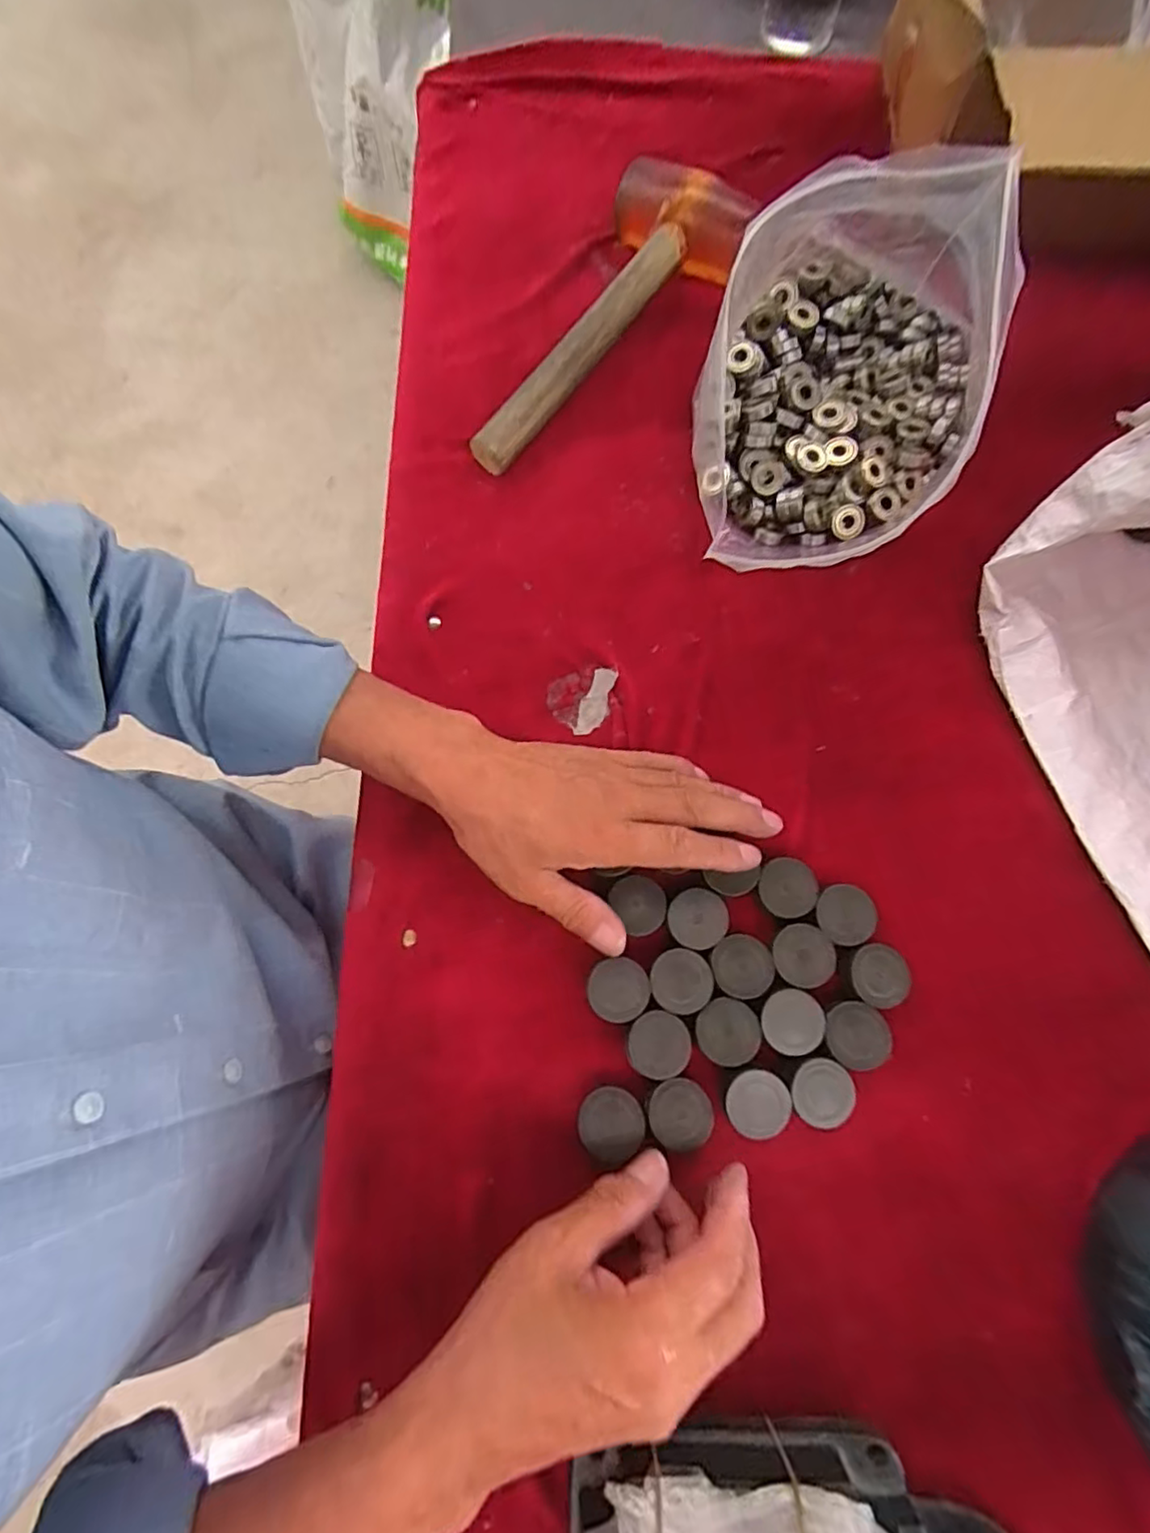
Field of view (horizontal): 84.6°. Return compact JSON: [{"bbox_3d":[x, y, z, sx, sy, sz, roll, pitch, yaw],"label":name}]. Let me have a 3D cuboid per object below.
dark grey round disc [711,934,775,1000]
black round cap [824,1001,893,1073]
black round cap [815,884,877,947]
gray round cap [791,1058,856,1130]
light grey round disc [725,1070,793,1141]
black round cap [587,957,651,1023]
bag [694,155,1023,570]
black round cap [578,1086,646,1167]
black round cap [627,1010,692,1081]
[{"bbox_3d":[0.090,0.107,0.338,0.031,0.005,0.032,0,73,0],"label":"dark grey round disc"},{"bbox_3d":[0.146,0.141,0.332,0.031,0.020,0.032,0,73,0],"label":"black round cap"},{"bbox_3d":[0.148,0.083,0.352,0.030,0.022,0.031,0,73,0],"label":"black round cap"},{"bbox_3d":[0.126,0.168,0.327,0.030,0.020,0.031,0,73,0],"label":"gray round cap"},{"bbox_3d":[0.092,0.172,0.326,0.032,0.019,0.030,0,73,0],"label":"light grey round disc"},{"bbox_3d":[0.023,0.119,0.335,0.032,0.010,0.031,0,73,0],"label":"black round cap"},{"bbox_3d":[0.166,-0.244,0.370,0.154,0.178,0.221,25,74,7],"label":"bag"},{"bbox_3d":[0.018,0.178,0.314,0.032,0.007,0.031,0,73,0],"label":"black round cap"},{"bbox_3d":[0.044,0.145,0.329,0.032,0.005,0.032,0,73,0],"label":"black round cap"}]

